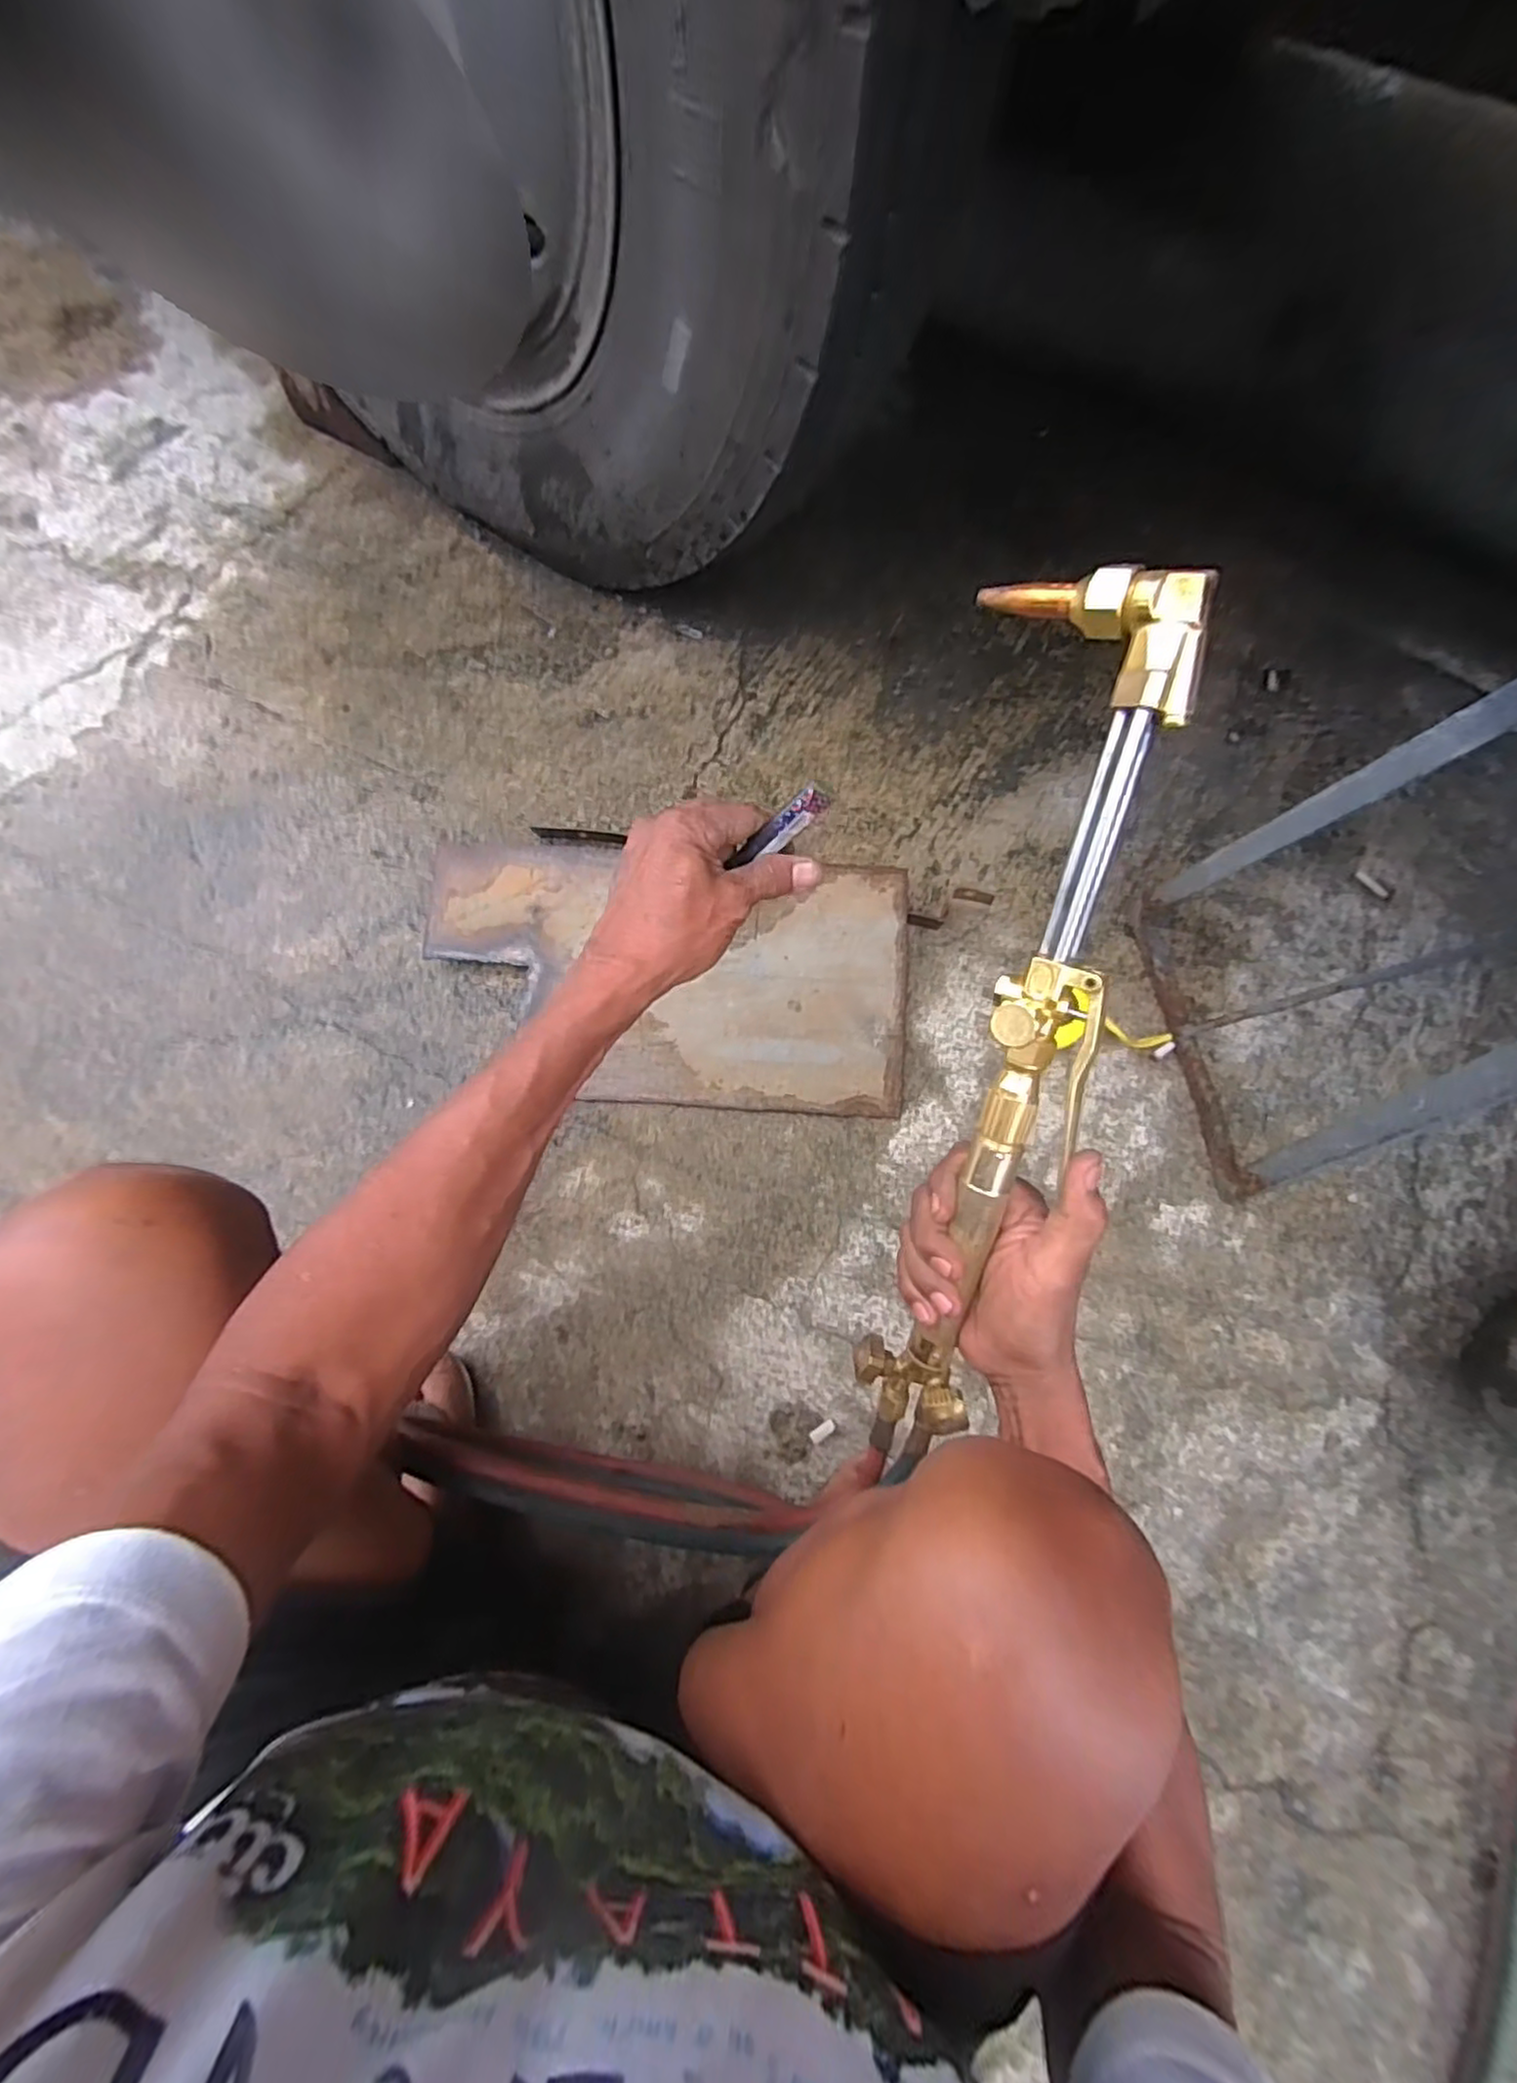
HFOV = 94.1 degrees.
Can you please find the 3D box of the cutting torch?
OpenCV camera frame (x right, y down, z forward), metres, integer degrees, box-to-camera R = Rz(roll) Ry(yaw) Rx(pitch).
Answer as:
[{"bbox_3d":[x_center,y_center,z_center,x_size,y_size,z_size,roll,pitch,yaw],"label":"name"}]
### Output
[{"bbox_3d":[0.116,0.033,0.362,0.091,0.062,0.479,10,108,1],"label":"cutting torch"}]

